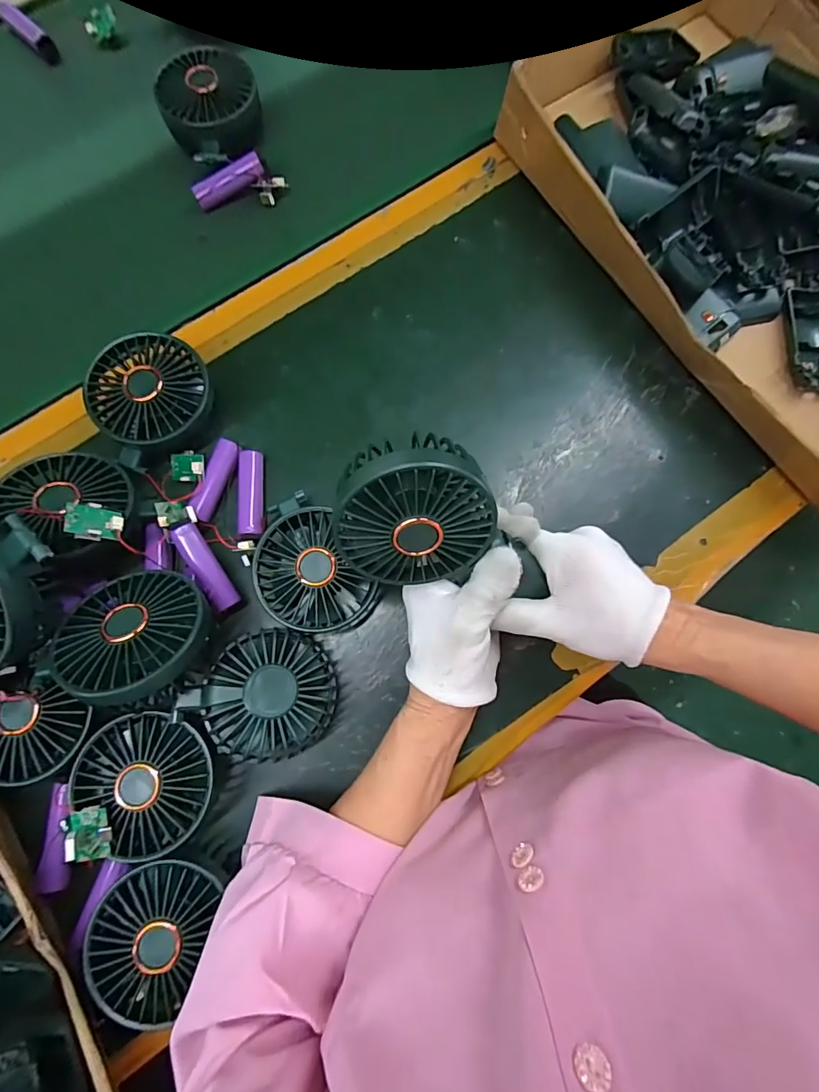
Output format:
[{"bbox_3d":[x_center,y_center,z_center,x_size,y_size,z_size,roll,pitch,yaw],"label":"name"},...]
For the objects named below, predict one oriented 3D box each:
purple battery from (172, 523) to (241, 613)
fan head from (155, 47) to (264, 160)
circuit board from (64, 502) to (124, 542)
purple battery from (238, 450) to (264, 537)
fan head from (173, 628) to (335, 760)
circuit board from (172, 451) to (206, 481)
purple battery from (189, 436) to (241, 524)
[{"bbox_3d":[-0.146,0.016,0.338,0.018,0.016,0.065,-31,80,-7],"label":"purple battery"},{"bbox_3d":[-0.177,-0.395,0.430,0.085,0.042,0.081,0,78,-1],"label":"fan head"},{"bbox_3d":[-0.199,-0.015,0.299,0.030,0.008,0.023,7,69,-43],"label":"circuit board"},{"bbox_3d":[-0.123,-0.041,0.370,0.017,0.018,0.068,-3,78,-2],"label":"purple battery"},{"bbox_3d":[-0.093,0.104,0.326,0.080,0.055,0.083,0,78,-1],"label":"fan head"},{"bbox_3d":[-0.170,-0.061,0.362,0.027,0.009,0.022,3,78,0],"label":"circuit board"},{"bbox_3d":[-0.150,-0.051,0.370,0.018,0.018,0.066,18,78,3],"label":"purple battery"}]

